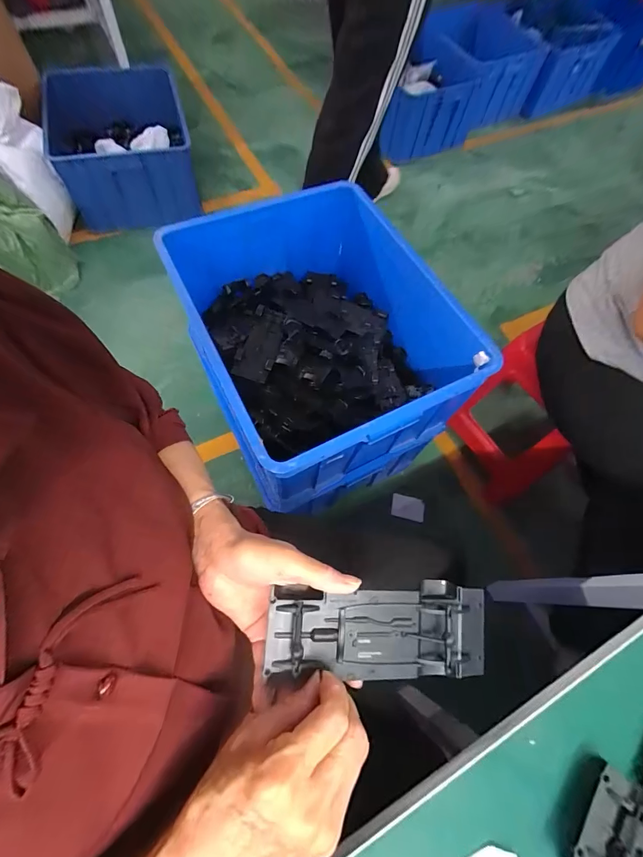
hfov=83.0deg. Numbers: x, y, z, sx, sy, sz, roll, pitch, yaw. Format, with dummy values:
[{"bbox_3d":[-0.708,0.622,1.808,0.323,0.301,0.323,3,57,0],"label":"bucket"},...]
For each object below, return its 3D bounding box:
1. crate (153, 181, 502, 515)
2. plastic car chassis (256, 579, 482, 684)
[{"bbox_3d":[-0.020,-0.207,0.854,0.482,0.314,0.614,-25,70,-14],"label":"crate"},{"bbox_3d":[0.053,0.170,0.305,0.191,0.025,0.070,7,65,-13],"label":"plastic car chassis"}]

